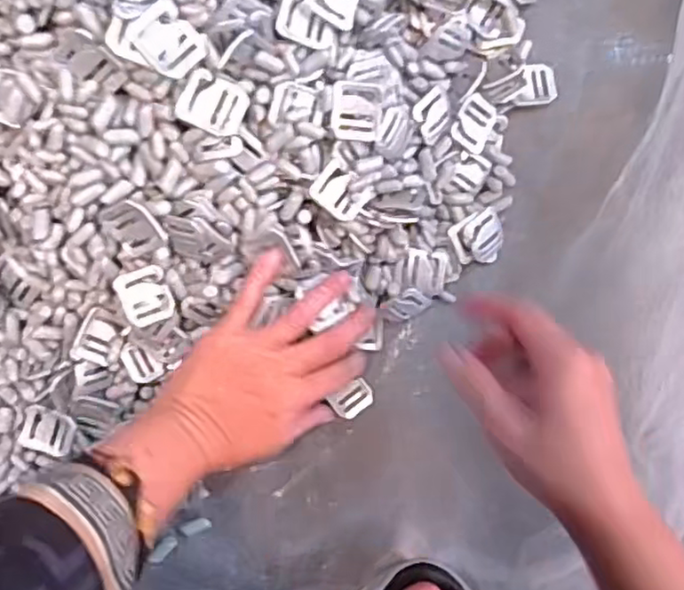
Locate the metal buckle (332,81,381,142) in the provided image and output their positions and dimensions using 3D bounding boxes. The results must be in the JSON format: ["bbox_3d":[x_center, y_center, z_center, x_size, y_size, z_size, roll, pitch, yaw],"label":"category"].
[{"bbox_3d":[0.009,-0.112,0.395,0.029,0.007,0.034,3,112,-4],"label":"metal buckle"}]

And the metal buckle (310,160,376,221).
[{"bbox_3d":[0.000,-0.065,0.407,0.034,0.006,0.029,36,92,-15],"label":"metal buckle"}]

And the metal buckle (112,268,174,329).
[{"bbox_3d":[-0.123,0.001,0.402,0.031,0.006,0.035,-21,94,-5],"label":"metal buckle"}]

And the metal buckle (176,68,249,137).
[{"bbox_3d":[-0.072,-0.107,0.361,0.036,0.007,0.031,20,90,-7],"label":"metal buckle"}]

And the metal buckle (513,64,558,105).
[{"bbox_3d":[0.139,-0.152,0.463,0.031,0.006,0.029,-8,93,-6],"label":"metal buckle"}]

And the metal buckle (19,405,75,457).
[{"bbox_3d":[-0.196,0.090,0.428,0.034,0.007,0.029,20,90,-7],"label":"metal buckle"}]

